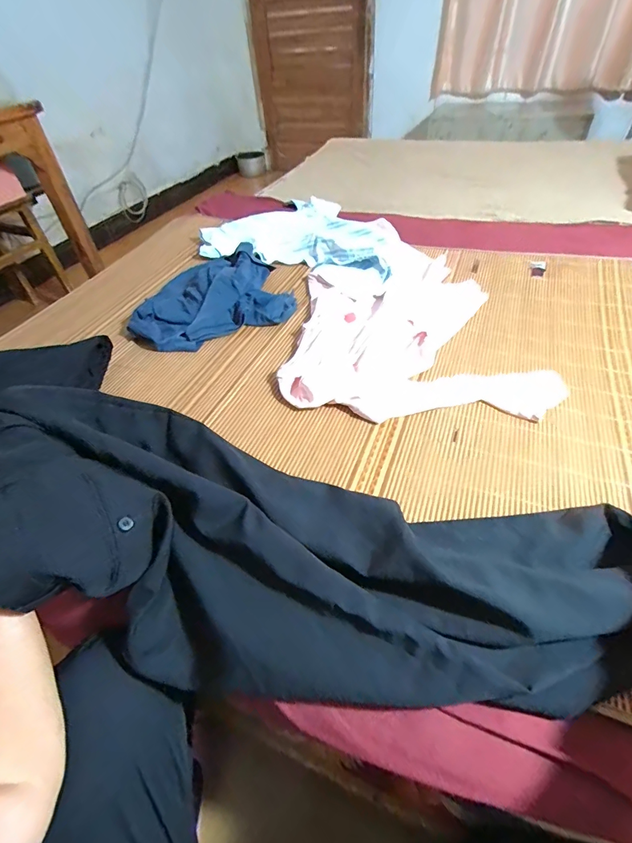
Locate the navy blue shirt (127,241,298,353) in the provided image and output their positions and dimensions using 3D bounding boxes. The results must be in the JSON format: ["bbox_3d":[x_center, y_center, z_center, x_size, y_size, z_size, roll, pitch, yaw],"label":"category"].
[{"bbox_3d":[-0.235,-0.271,0.874,0.346,0.067,0.238,-20,47,-13],"label":"navy blue shirt"}]

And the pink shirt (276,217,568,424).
[{"bbox_3d":[0.180,-0.234,0.830,0.463,0.045,0.576,-2,47,3],"label":"pink shirt"}]

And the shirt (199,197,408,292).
[{"bbox_3d":[-0.007,-0.531,1.112,0.510,0.056,0.449,11,48,16],"label":"shirt"}]

